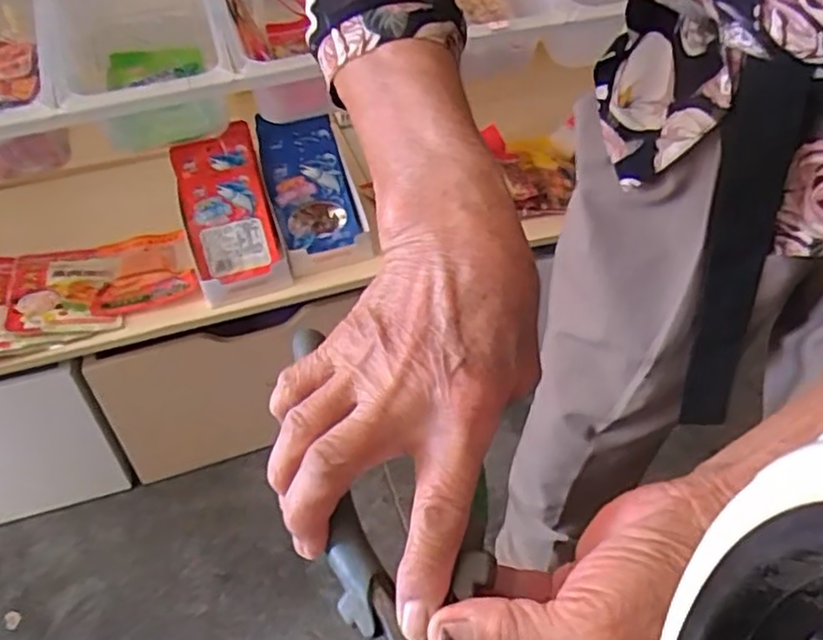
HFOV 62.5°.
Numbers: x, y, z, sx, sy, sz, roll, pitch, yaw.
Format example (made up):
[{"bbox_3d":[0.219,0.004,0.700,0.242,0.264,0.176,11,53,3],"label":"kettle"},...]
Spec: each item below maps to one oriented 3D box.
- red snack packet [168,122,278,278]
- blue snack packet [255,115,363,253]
[{"bbox_3d":[-0.272,-0.170,0.987,0.114,0.027,0.230,-13,85,-16],"label":"red snack packet"},{"bbox_3d":[-0.161,-0.208,1.044,0.122,0.026,0.213,-13,81,-19],"label":"blue snack packet"}]

